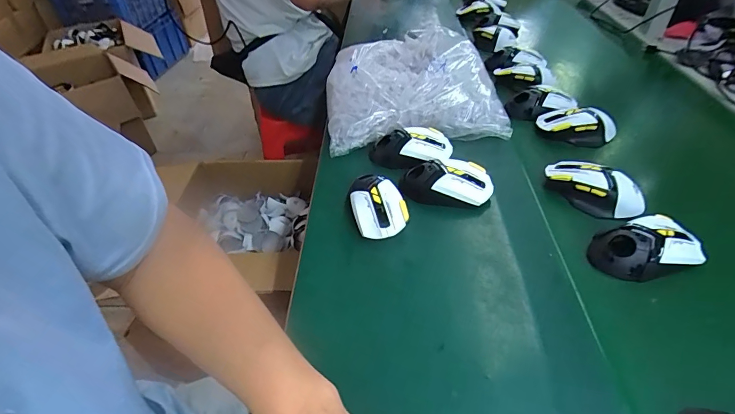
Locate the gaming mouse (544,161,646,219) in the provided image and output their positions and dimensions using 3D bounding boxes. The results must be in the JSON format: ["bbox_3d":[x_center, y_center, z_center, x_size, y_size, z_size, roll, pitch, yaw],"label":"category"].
[{"bbox_3d":[0.291,-0.027,0.500,0.062,0.033,0.116,-36,52,-29],"label":"gaming mouse"}]

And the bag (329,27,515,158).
[{"bbox_3d":[0.069,-0.231,0.696,0.278,0.088,0.346,-4,43,0],"label":"bag"}]

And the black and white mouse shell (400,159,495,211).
[{"bbox_3d":[0.104,-0.032,0.511,0.119,0.037,0.061,11,45,15],"label":"black and white mouse shell"}]

